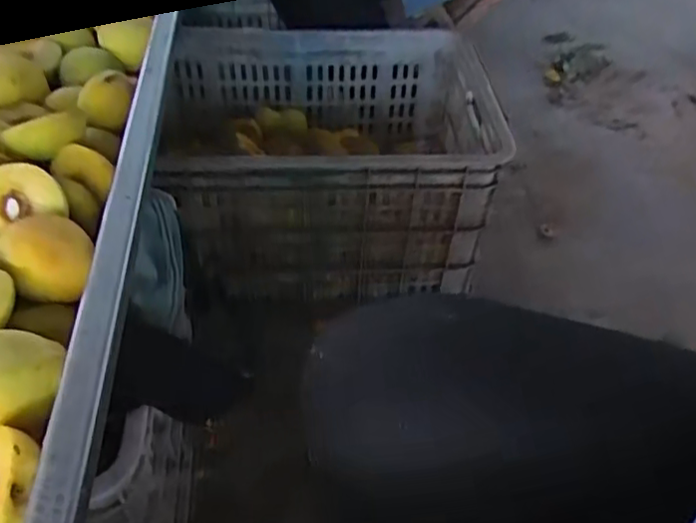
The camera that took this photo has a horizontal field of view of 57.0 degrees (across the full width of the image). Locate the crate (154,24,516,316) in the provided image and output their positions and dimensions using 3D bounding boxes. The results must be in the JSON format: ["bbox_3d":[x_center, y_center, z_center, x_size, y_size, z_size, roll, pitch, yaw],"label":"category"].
[{"bbox_3d":[-0.029,-0.175,1.015,0.479,0.267,0.446,0,45,-4],"label":"crate"}]

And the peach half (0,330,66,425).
[{"bbox_3d":[-0.175,0.060,0.330,0.053,0.021,0.047,-6,68,-24],"label":"peach half"}]

